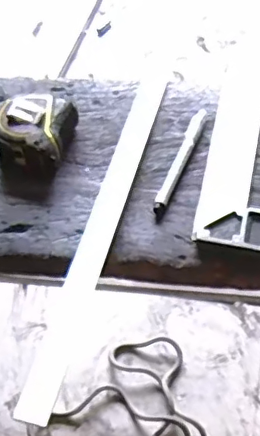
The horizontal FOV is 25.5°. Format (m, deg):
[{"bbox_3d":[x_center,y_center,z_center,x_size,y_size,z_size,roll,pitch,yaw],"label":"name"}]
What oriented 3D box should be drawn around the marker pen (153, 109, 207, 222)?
[{"bbox_3d":[0.051,-0.059,0.576,0.014,0.010,0.148,16,56,14],"label":"marker pen"}]

